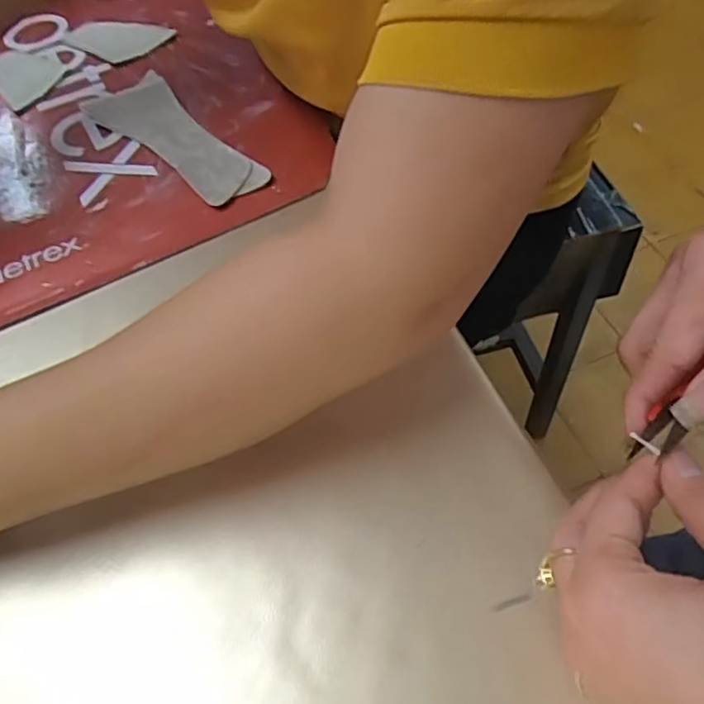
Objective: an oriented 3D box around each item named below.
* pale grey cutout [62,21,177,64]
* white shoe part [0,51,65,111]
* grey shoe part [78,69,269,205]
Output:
[{"bbox_3d":[-0.202,-0.262,0.536,0.090,0.007,0.050,12,64,11],"label":"pale grey cutout"},{"bbox_3d":[-0.267,-0.229,0.517,0.054,0.004,0.086,-35,60,-19],"label":"white shoe part"},{"bbox_3d":[-0.129,-0.153,0.450,0.058,0.007,0.170,-38,61,-13],"label":"grey shoe part"}]

